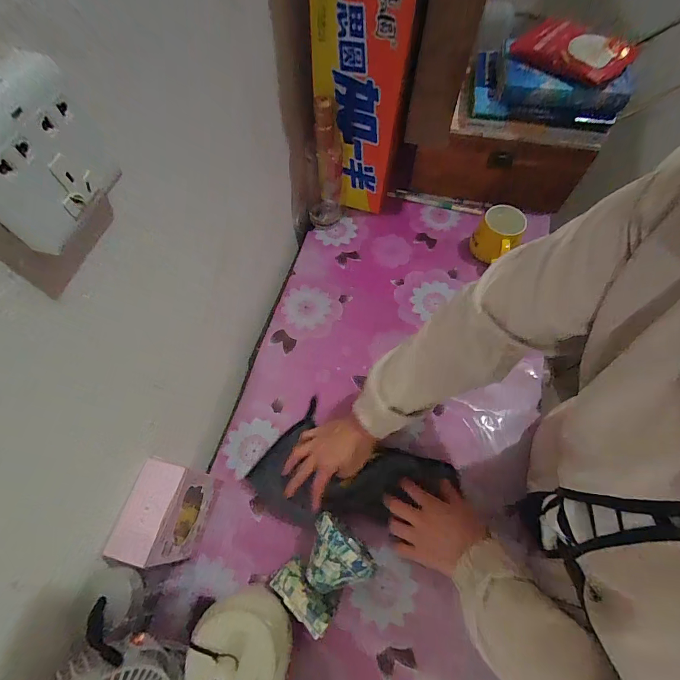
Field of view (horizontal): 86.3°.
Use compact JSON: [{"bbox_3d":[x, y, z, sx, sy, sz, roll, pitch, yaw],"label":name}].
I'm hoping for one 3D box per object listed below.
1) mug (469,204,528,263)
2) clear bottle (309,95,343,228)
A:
[{"bbox_3d":[0.331,-0.215,0.767,0.092,0.087,0.106,26,67,13],"label":"mug"},{"bbox_3d":[-0.030,-0.325,0.701,0.066,0.249,0.055,-2,64,0],"label":"clear bottle"}]

